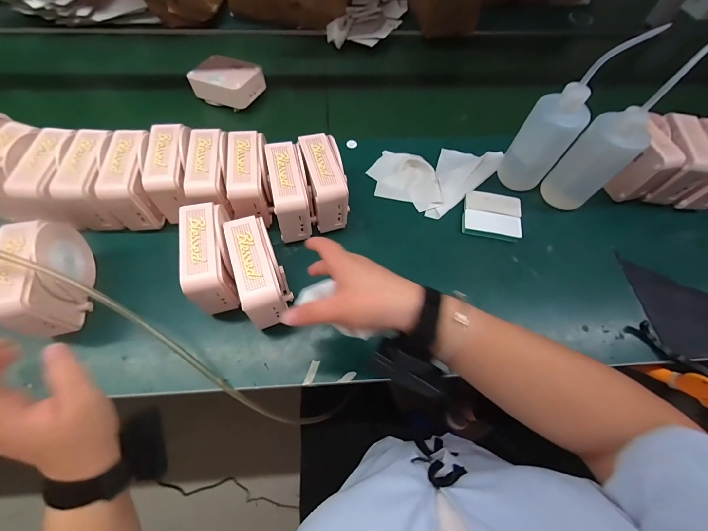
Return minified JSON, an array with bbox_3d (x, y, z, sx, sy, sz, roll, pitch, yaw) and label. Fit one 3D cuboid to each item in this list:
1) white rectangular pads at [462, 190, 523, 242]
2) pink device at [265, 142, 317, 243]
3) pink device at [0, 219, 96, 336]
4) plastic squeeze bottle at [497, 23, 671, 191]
[{"bbox_3d":[0.232,-0.084,0.521,0.093,0.014,0.086,11,62,4],"label":"white rectangular pads"},{"bbox_3d":[-0.093,-0.113,0.467,0.054,0.077,0.125,-10,64,-6],"label":"pink device"},{"bbox_3d":[-0.393,0.019,0.395,0.051,0.090,0.132,-11,64,-6],"label":"pink device"},{"bbox_3d":[0.308,-0.220,0.475,0.079,0.215,0.080,40,69,17],"label":"plastic squeeze bottle"}]

